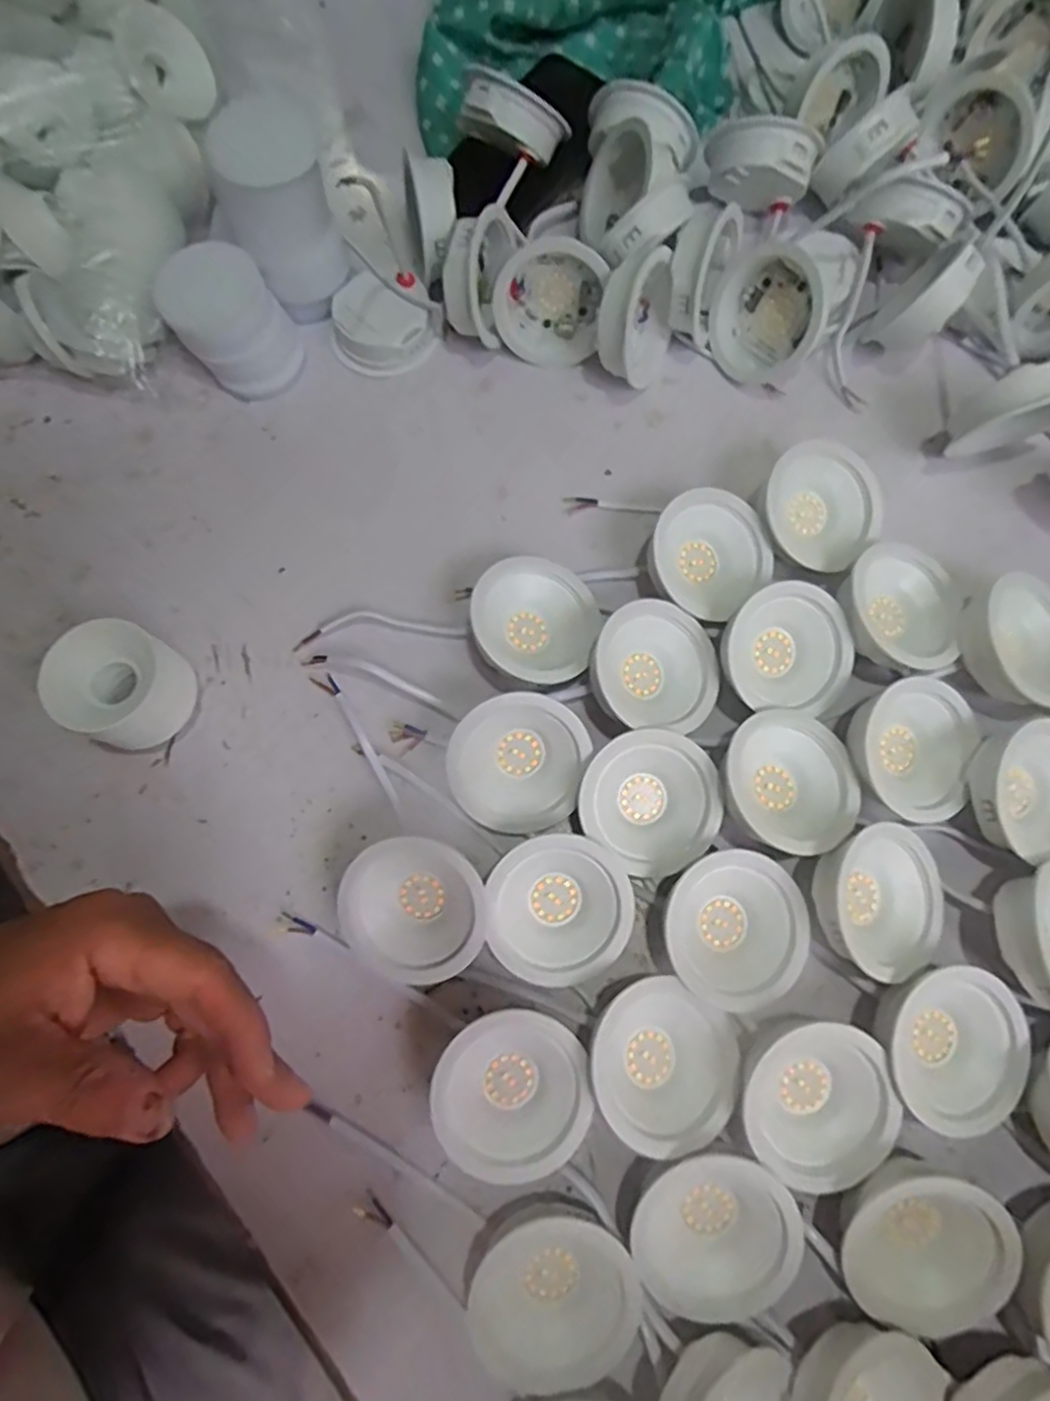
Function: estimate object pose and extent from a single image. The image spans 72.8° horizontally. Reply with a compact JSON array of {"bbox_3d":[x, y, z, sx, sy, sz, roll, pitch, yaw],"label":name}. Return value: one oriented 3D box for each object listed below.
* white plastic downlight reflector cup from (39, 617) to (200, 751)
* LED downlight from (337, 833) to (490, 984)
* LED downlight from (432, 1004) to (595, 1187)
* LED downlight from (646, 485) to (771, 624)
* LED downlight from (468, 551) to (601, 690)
[{"bbox_3d":[-0.209,-0.007,0.373,0.053,0.060,0.056,0,75,1],"label":"white plastic downlight reflector cup"},{"bbox_3d":[-0.053,0.102,0.348,0.068,0.042,0.065,0,76,1],"label":"LED downlight"},{"bbox_3d":[-0.005,0.178,0.328,0.068,0.035,0.071,0,76,1],"label":"LED downlight"},{"bbox_3d":[0.096,-0.079,0.399,0.068,0.032,0.068,1,87,-12],"label":"LED downlight"},{"bbox_3d":[0.006,-0.041,0.394,0.066,0.037,0.067,0,76,1],"label":"LED downlight"}]

